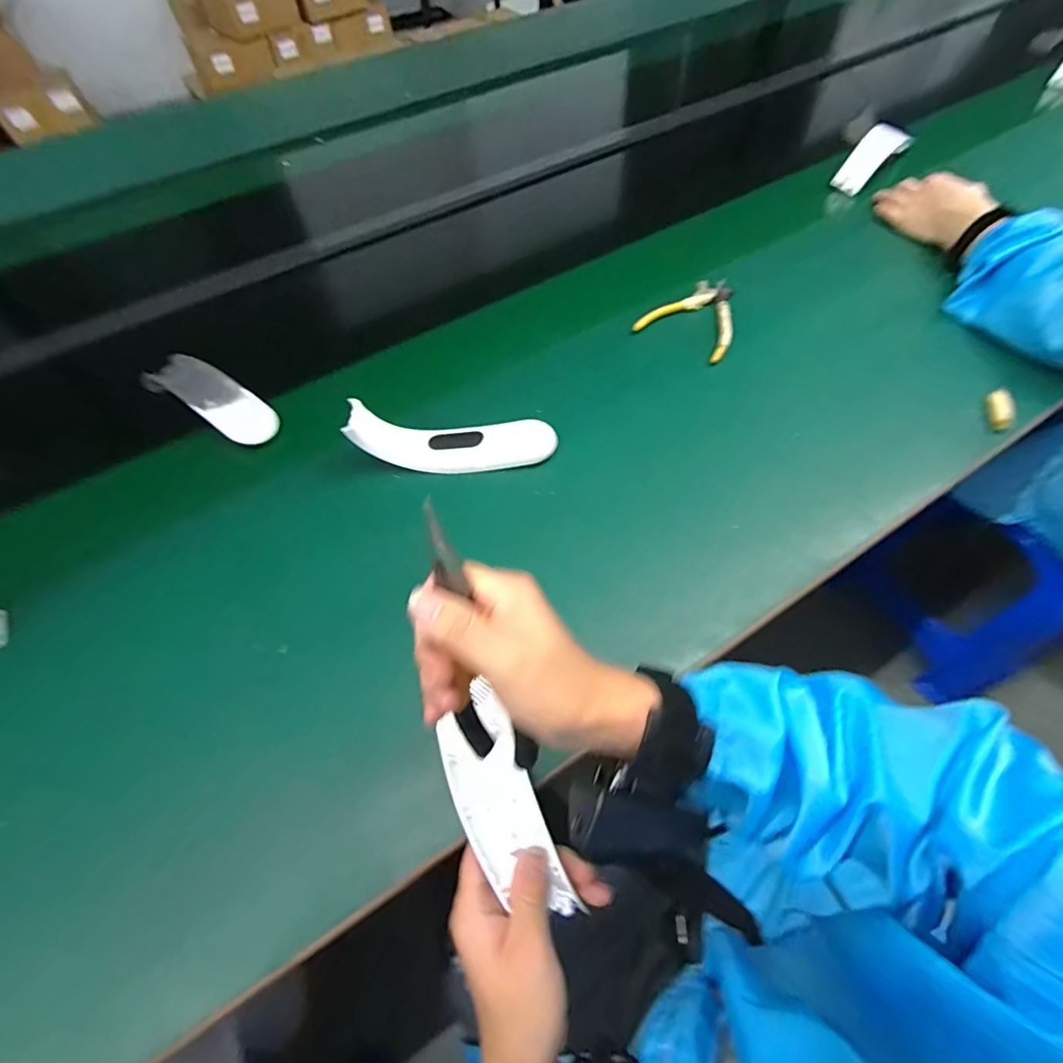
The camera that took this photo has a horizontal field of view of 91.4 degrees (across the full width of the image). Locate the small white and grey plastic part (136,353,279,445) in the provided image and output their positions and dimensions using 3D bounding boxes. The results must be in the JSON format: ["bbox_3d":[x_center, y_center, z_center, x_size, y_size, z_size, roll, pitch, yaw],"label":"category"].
[{"bbox_3d":[-0.367,-0.154,0.592,0.181,0.031,0.064,32,64,22],"label":"small white and grey plastic part"}]

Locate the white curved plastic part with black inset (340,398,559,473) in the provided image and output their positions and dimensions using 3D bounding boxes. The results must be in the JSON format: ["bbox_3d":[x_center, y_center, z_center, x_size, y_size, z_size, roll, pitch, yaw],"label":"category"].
[{"bbox_3d":[-0.076,-0.089,0.516,0.197,0.036,0.048,1,56,-10],"label":"white curved plastic part with black inset"}]

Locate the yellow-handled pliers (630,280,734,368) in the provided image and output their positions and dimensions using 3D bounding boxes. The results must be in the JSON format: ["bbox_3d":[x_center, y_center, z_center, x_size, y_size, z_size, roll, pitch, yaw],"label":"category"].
[{"bbox_3d":[0.207,-0.266,0.628,0.109,0.013,0.133,33,65,22],"label":"yellow-handled pliers"}]

